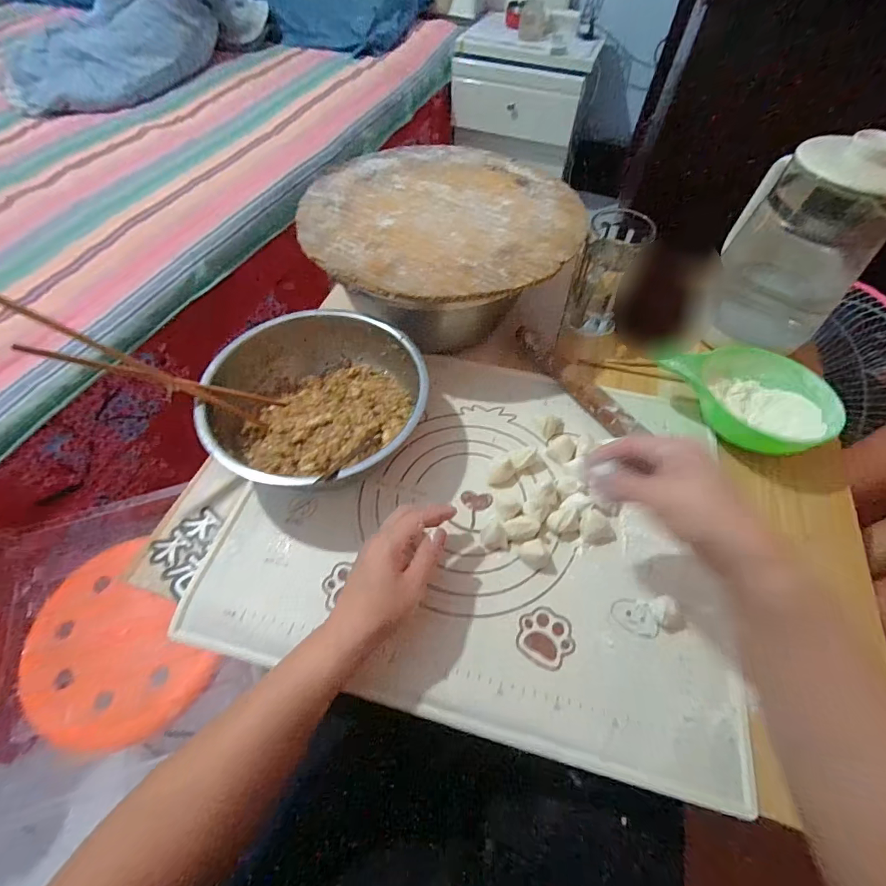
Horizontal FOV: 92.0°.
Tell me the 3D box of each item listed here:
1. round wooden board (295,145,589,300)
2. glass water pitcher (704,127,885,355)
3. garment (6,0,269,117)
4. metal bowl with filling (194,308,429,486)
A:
[{"bbox_3d":[-0.001,-0.301,0.552,0.346,0.007,0.349,1,55,-1],"label":"round wooden board"},{"bbox_3d":[0.420,-0.224,0.510,0.131,0.220,0.107,7,56,3],"label":"glass water pitcher"},{"bbox_3d":[-0.818,-1.144,1.114,0.234,0.261,0.765,24,61,13],"label":"garment"},{"bbox_3d":[-0.127,-0.053,0.484,0.224,0.095,0.213,1,58,-1],"label":"metal bowl with filling"}]

